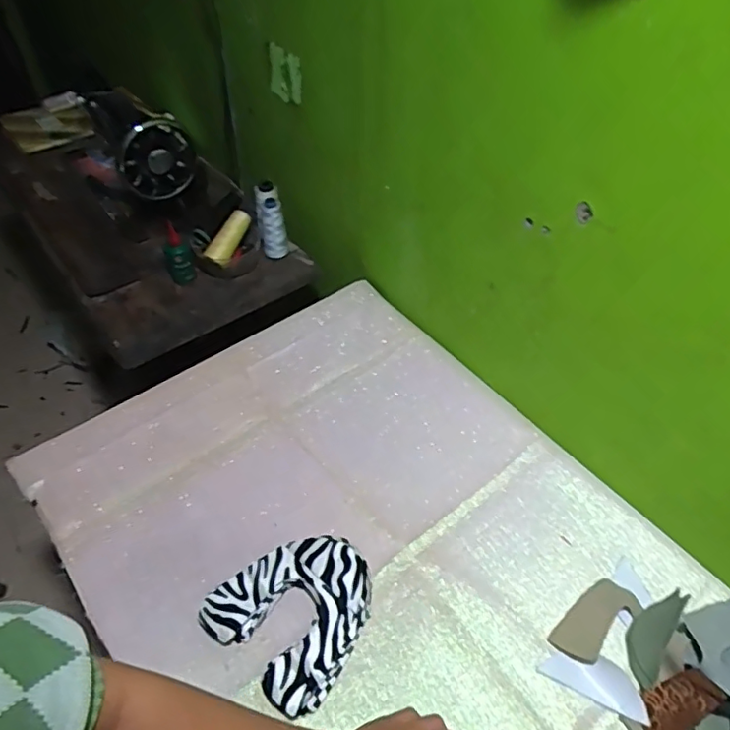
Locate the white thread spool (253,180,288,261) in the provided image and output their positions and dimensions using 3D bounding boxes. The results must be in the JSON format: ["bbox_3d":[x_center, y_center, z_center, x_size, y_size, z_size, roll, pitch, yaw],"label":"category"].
[{"bbox_3d":[-0.172,-0.262,1.041,0.045,0.138,0.047,-11,30,-9],"label":"white thread spool"}]

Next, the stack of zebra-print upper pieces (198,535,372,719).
[{"bbox_3d":[-0.073,0.271,0.639,0.156,0.039,0.166,34,57,25],"label":"stack of zebra-print upper pieces"}]

